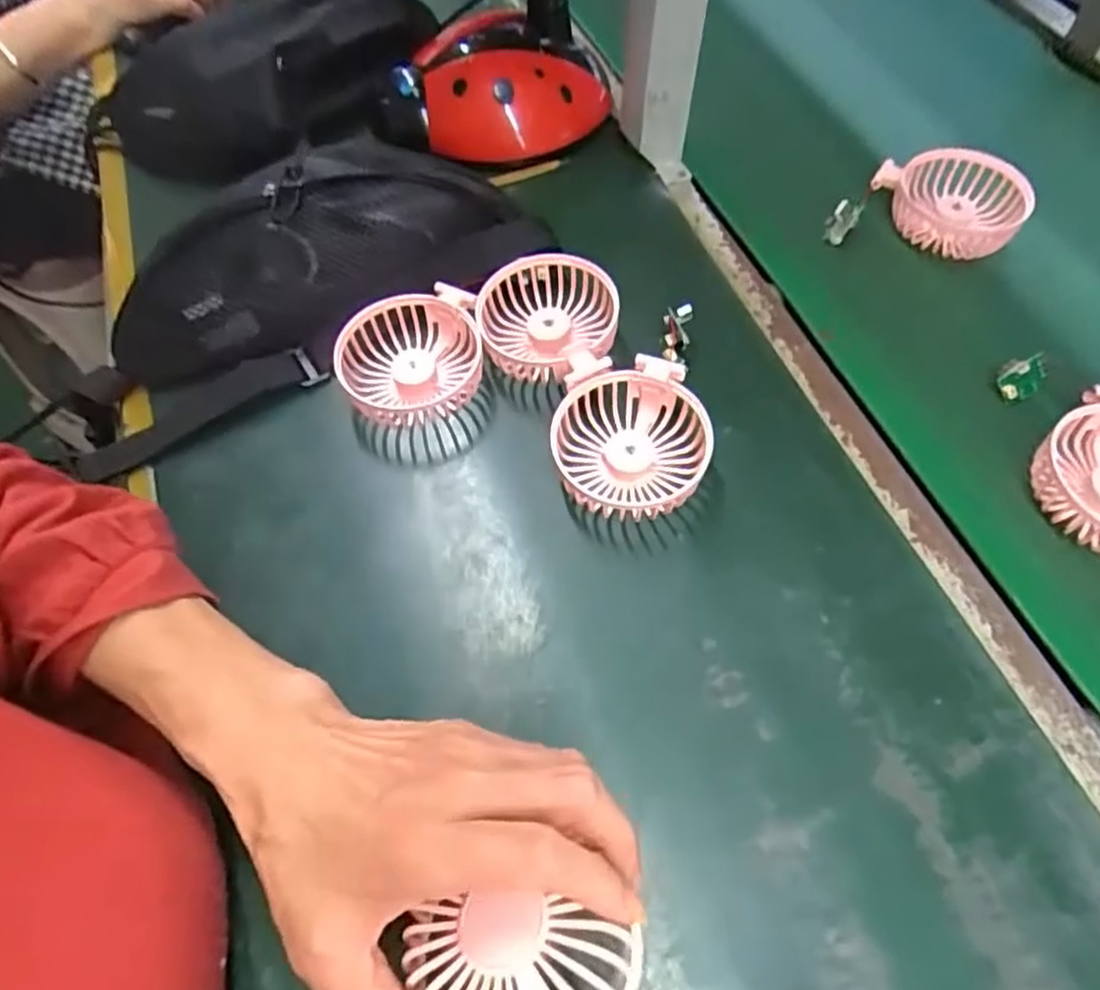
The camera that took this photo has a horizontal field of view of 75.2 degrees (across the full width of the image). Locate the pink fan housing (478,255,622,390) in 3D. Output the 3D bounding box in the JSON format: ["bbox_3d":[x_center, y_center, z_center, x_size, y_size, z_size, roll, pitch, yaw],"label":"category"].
[{"bbox_3d":[0.004,-0.115,0.466,0.095,0.037,0.090,-1,60,1],"label":"pink fan housing"}]

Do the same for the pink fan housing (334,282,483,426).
[{"bbox_3d":[-0.088,-0.086,0.456,0.094,0.034,0.087,-8,60,-3],"label":"pink fan housing"}]

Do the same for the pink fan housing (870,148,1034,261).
[{"bbox_3d":[0.298,-0.213,0.520,0.088,0.033,0.089,-1,60,1],"label":"pink fan housing"}]

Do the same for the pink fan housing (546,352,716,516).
[{"bbox_3d":[0.046,-0.031,0.416,0.085,0.037,0.089,-1,60,1],"label":"pink fan housing"}]

